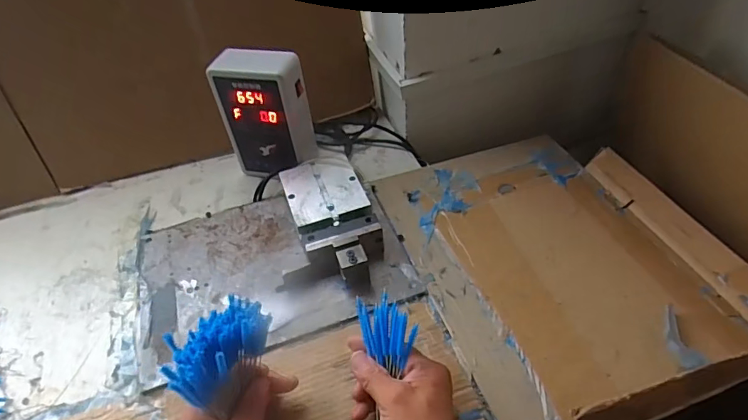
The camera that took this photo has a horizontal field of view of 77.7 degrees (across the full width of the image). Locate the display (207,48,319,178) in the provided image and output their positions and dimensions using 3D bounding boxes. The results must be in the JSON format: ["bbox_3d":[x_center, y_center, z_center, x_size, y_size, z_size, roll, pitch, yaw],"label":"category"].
[{"bbox_3d":[-0.147,-0.127,0.646,0.109,0.189,0.058,9,47,16],"label":"display"}]

